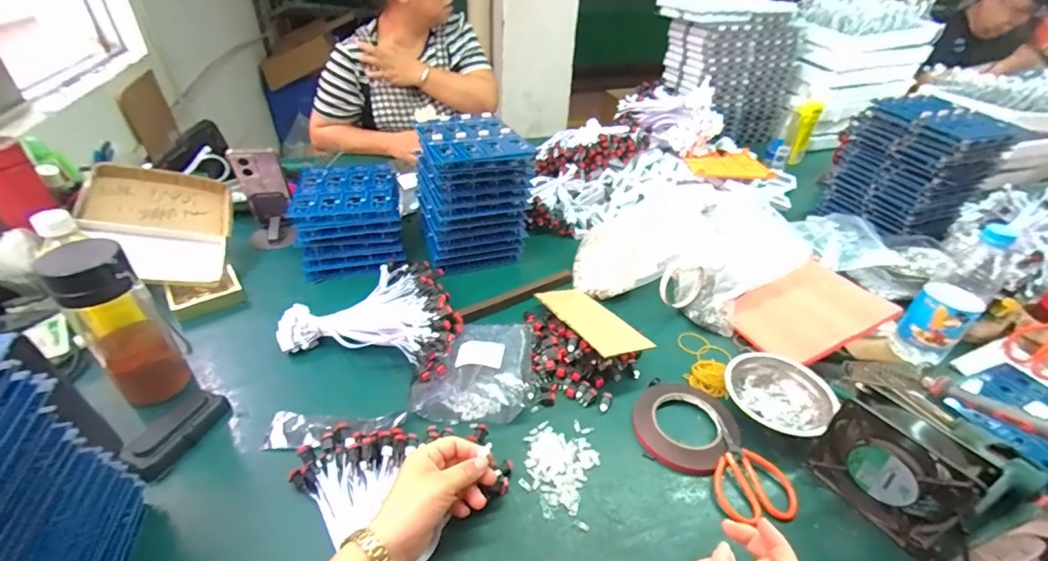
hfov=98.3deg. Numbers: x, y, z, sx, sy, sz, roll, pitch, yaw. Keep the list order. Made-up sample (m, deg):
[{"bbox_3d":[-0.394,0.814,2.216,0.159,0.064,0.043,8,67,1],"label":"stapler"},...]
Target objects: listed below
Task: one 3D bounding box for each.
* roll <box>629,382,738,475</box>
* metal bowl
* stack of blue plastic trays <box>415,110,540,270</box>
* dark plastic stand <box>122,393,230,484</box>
[{"bbox_3d":[0.199,0.173,0.560,0.128,0.015,0.115,-24,45,-32],"label":"roll"},{"bbox_3d":[0.335,0.143,0.592,0.099,0.033,0.119,-17,41,-26],"label":"metal bowl"},{"bbox_3d":[-0.096,-0.161,0.835,0.170,0.215,0.174,-8,38,-15],"label":"stack of blue plastic trays"},{"bbox_3d":[-0.393,0.170,0.514,0.051,0.021,0.106,15,38,15],"label":"dark plastic stand"}]

